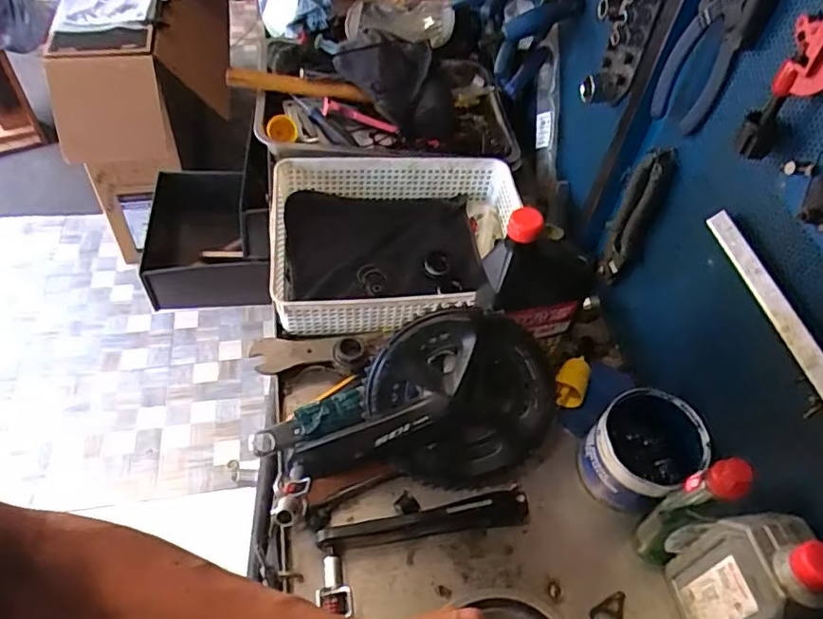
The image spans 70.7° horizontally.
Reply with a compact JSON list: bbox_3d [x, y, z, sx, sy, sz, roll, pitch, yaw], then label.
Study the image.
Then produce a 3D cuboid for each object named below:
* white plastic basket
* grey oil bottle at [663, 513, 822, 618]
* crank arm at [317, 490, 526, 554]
[{"bbox_3d":[-0.015,-0.087,0.776,0.326,0.091,0.247,-3,51,-8],"label":"white plastic basket"},{"bbox_3d":[0.276,0.220,0.488,0.045,0.177,0.088,-6,52,-11],"label":"grey oil bottle"},{"bbox_3d":[0.015,0.211,0.572,0.206,0.038,0.023,-7,52,-11],"label":"crank arm"}]

